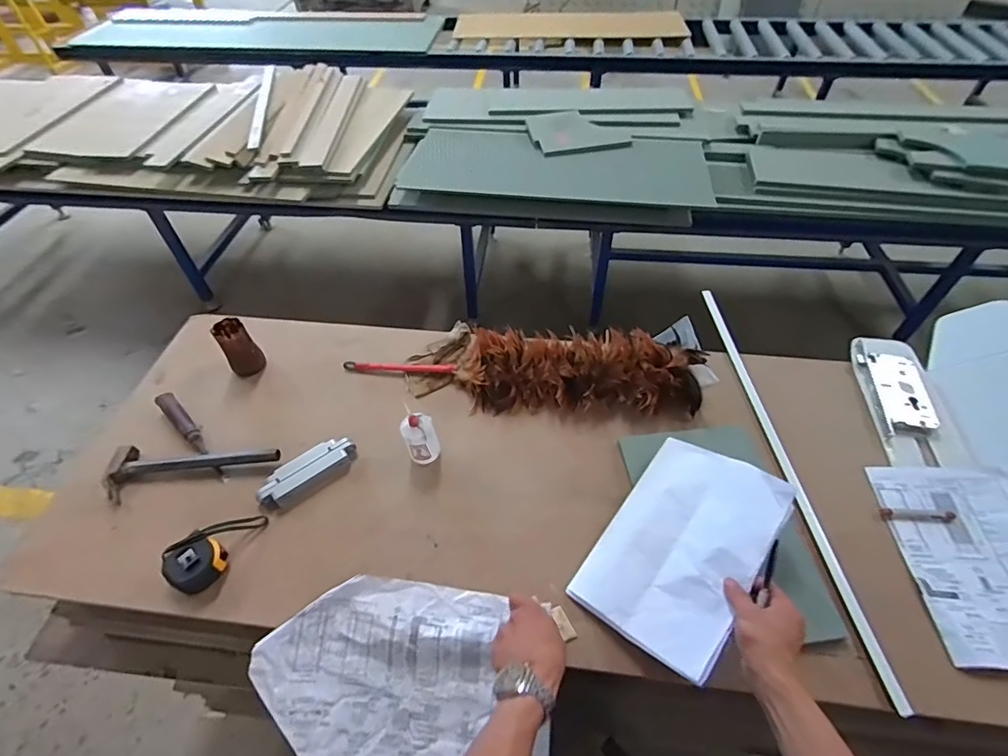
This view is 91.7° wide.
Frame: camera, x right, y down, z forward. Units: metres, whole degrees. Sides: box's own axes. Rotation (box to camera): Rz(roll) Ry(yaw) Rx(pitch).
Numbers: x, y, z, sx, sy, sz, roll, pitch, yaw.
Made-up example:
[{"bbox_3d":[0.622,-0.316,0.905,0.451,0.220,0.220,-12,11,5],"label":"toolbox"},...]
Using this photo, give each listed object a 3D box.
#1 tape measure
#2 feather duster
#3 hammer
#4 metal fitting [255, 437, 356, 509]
[{"bbox_3d":[-0.434,0.262,0.745,0.141,0.055,0.077,-28,55,-20],"label":"tape measure"},{"bbox_3d":[0.030,-0.024,0.938,0.676,0.107,0.164,1,51,2],"label":"feather duster"},{"bbox_3d":[-0.539,0.157,0.840,0.293,0.040,0.098,-2,51,0],"label":"hammer"},{"bbox_3d":[-0.338,0.159,0.843,0.167,0.034,0.059,-33,57,-23],"label":"metal fitting"}]

